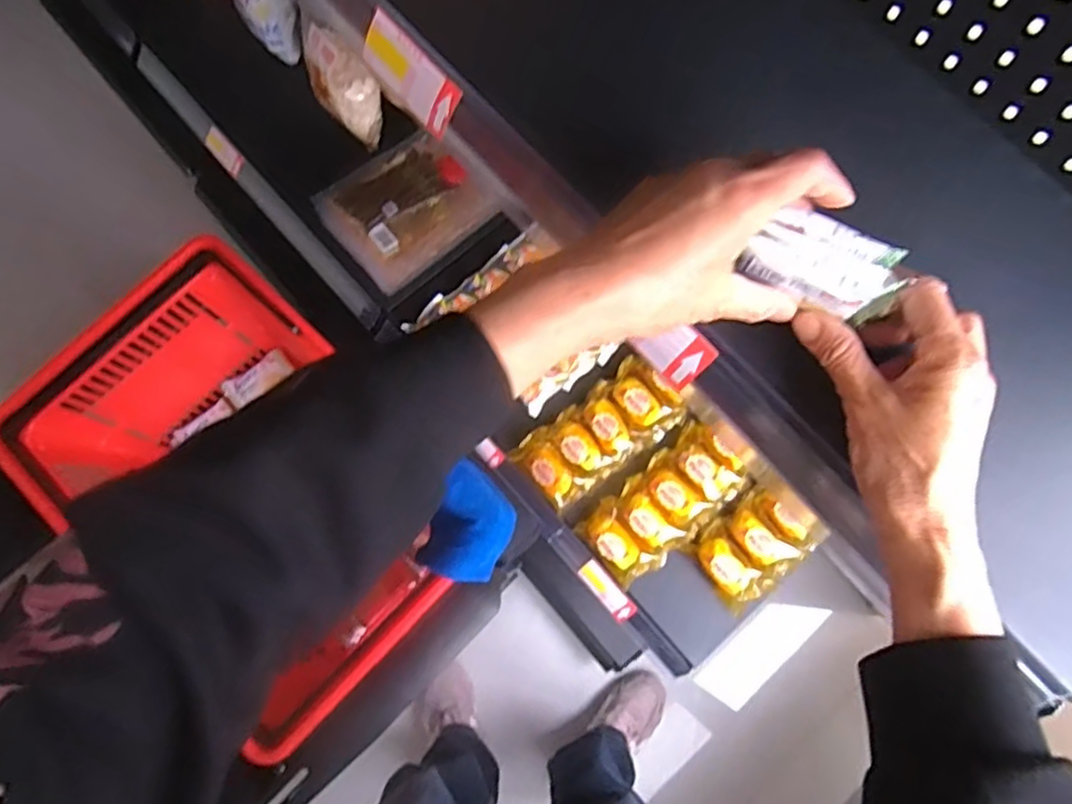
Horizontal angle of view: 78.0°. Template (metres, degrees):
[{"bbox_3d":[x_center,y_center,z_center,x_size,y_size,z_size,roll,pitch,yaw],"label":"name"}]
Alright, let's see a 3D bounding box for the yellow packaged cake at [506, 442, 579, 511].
[{"bbox_3d":[0.016,0.097,0.943,0.050,0.048,0.106,-41,79,-10],"label":"yellow packaged cake"}]

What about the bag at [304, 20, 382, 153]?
[{"bbox_3d":[-0.297,-0.488,1.035,0.078,0.194,0.073,-35,50,-9],"label":"bag"}]

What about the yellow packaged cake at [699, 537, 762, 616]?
[{"bbox_3d":[0.267,0.235,0.913,0.054,0.034,0.100,-39,79,-9],"label":"yellow packaged cake"}]

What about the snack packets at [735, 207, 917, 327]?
[{"bbox_3d":[0.151,-0.072,0.345,0.074,0.032,0.040,27,77,7],"label":"snack packets"}]

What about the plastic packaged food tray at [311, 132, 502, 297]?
[{"bbox_3d":[-0.198,-0.301,1.017,0.225,0.025,0.195,-40,79,-10],"label":"plastic packaged food tray"}]

